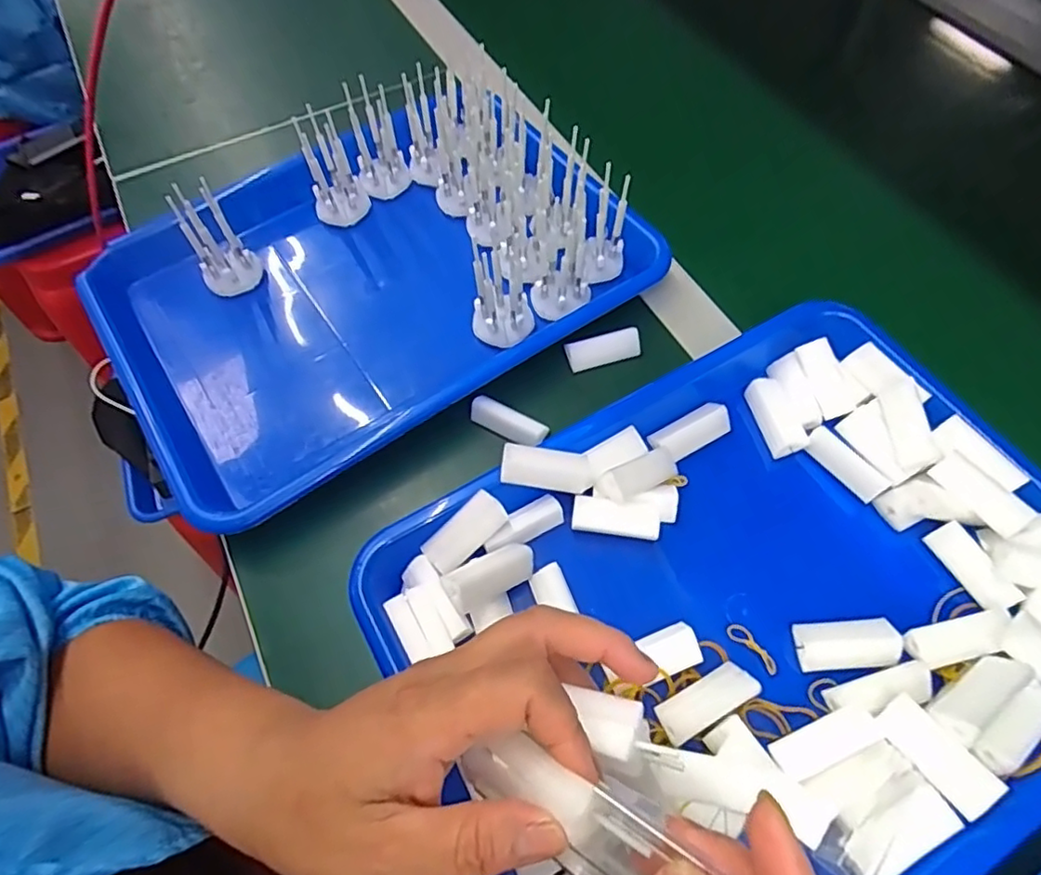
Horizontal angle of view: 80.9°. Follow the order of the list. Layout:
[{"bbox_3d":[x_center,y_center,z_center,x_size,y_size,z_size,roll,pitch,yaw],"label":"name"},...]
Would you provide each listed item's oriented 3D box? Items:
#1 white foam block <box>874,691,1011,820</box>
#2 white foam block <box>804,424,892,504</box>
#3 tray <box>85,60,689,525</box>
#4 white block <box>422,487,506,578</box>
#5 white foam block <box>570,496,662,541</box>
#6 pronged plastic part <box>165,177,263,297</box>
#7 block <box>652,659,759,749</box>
[{"bbox_3d":[0.174,0.132,0.255,0.018,0.008,0.046,-31,52,-14],"label":"white foam block"},{"bbox_3d":[0.180,0.014,0.336,0.016,0.012,0.046,-36,66,-16],"label":"white foam block"},{"bbox_3d":[-0.100,-0.114,0.392,0.334,0.075,0.239,-33,65,-15],"label":"tray"},{"bbox_3d":[-0.028,0.049,0.312,0.046,0.008,0.020,-43,67,-2],"label":"white block"},{"bbox_3d":[0.050,0.042,0.320,0.045,0.007,0.017,6,62,6],"label":"white foam block"},{"bbox_3d":[-0.198,-0.124,0.398,0.035,0.077,0.029,-34,66,-15],"label":"pronged plastic part"},{"bbox_3d":[0.085,0.122,0.282,0.048,0.016,0.018,-26,64,-11],"label":"block"}]

